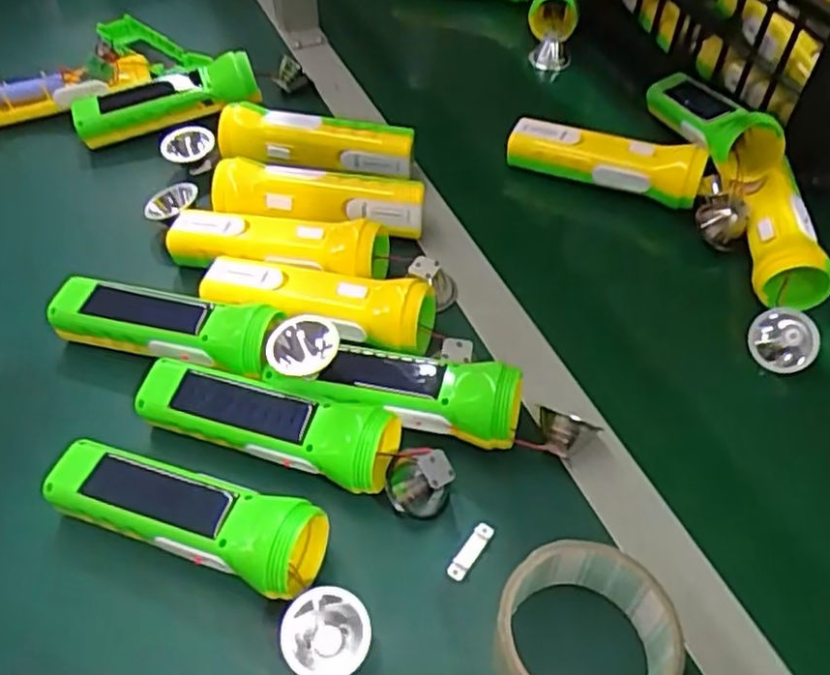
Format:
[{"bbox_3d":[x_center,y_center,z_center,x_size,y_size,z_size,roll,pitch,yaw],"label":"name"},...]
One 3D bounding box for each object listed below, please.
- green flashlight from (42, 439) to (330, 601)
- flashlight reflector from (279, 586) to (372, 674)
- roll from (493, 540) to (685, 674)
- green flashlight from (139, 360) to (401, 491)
[{"bbox_3d":[-0.132,0.103,0.408,0.162,0.049,0.045,16,52,13],"label":"green flashlight"},{"bbox_3d":[-0.047,0.156,0.375,0.045,0.013,0.049,-23,96,-17],"label":"flashlight reflector"},{"bbox_3d":[0.083,0.153,0.356,0.086,0.055,0.083,0,50,0],"label":"roll"},{"bbox_3d":[-0.093,0.055,0.445,0.165,0.045,0.048,15,51,11],"label":"green flashlight"}]

